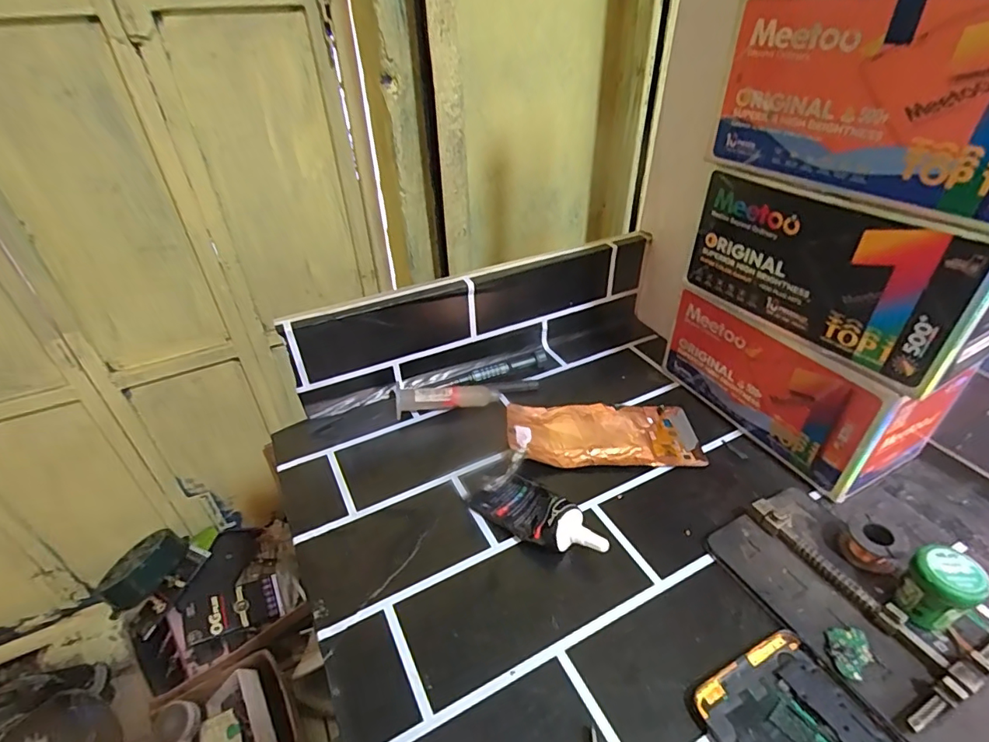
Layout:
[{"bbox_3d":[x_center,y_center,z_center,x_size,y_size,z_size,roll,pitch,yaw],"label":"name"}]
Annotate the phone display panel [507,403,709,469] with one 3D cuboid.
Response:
[{"bbox_3d":[0.086,0.050,0.406,0.148,0.005,0.065,-1,37,1],"label":"phone display panel"}]

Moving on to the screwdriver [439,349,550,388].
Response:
[{"bbox_3d":[0.000,-0.001,0.461,0.107,0.010,0.010,-17,40,-19],"label":"screwdriver"}]

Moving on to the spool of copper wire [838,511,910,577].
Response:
[{"bbox_3d":[0.229,0.104,0.304,0.024,0.024,0.029,-11,38,-11],"label":"spool of copper wire"}]

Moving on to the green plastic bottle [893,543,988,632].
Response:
[{"bbox_3d":[0.238,0.120,0.272,0.028,0.046,0.030,-21,41,-23],"label":"green plastic bottle"}]

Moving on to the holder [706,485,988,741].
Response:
[{"bbox_3d":[0.201,0.125,0.290,0.083,0.021,0.124,-19,40,-21],"label":"holder"}]

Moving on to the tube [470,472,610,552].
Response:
[{"bbox_3d":[0.031,0.095,0.335,0.092,0.025,0.040,23,44,29],"label":"tube"}]

